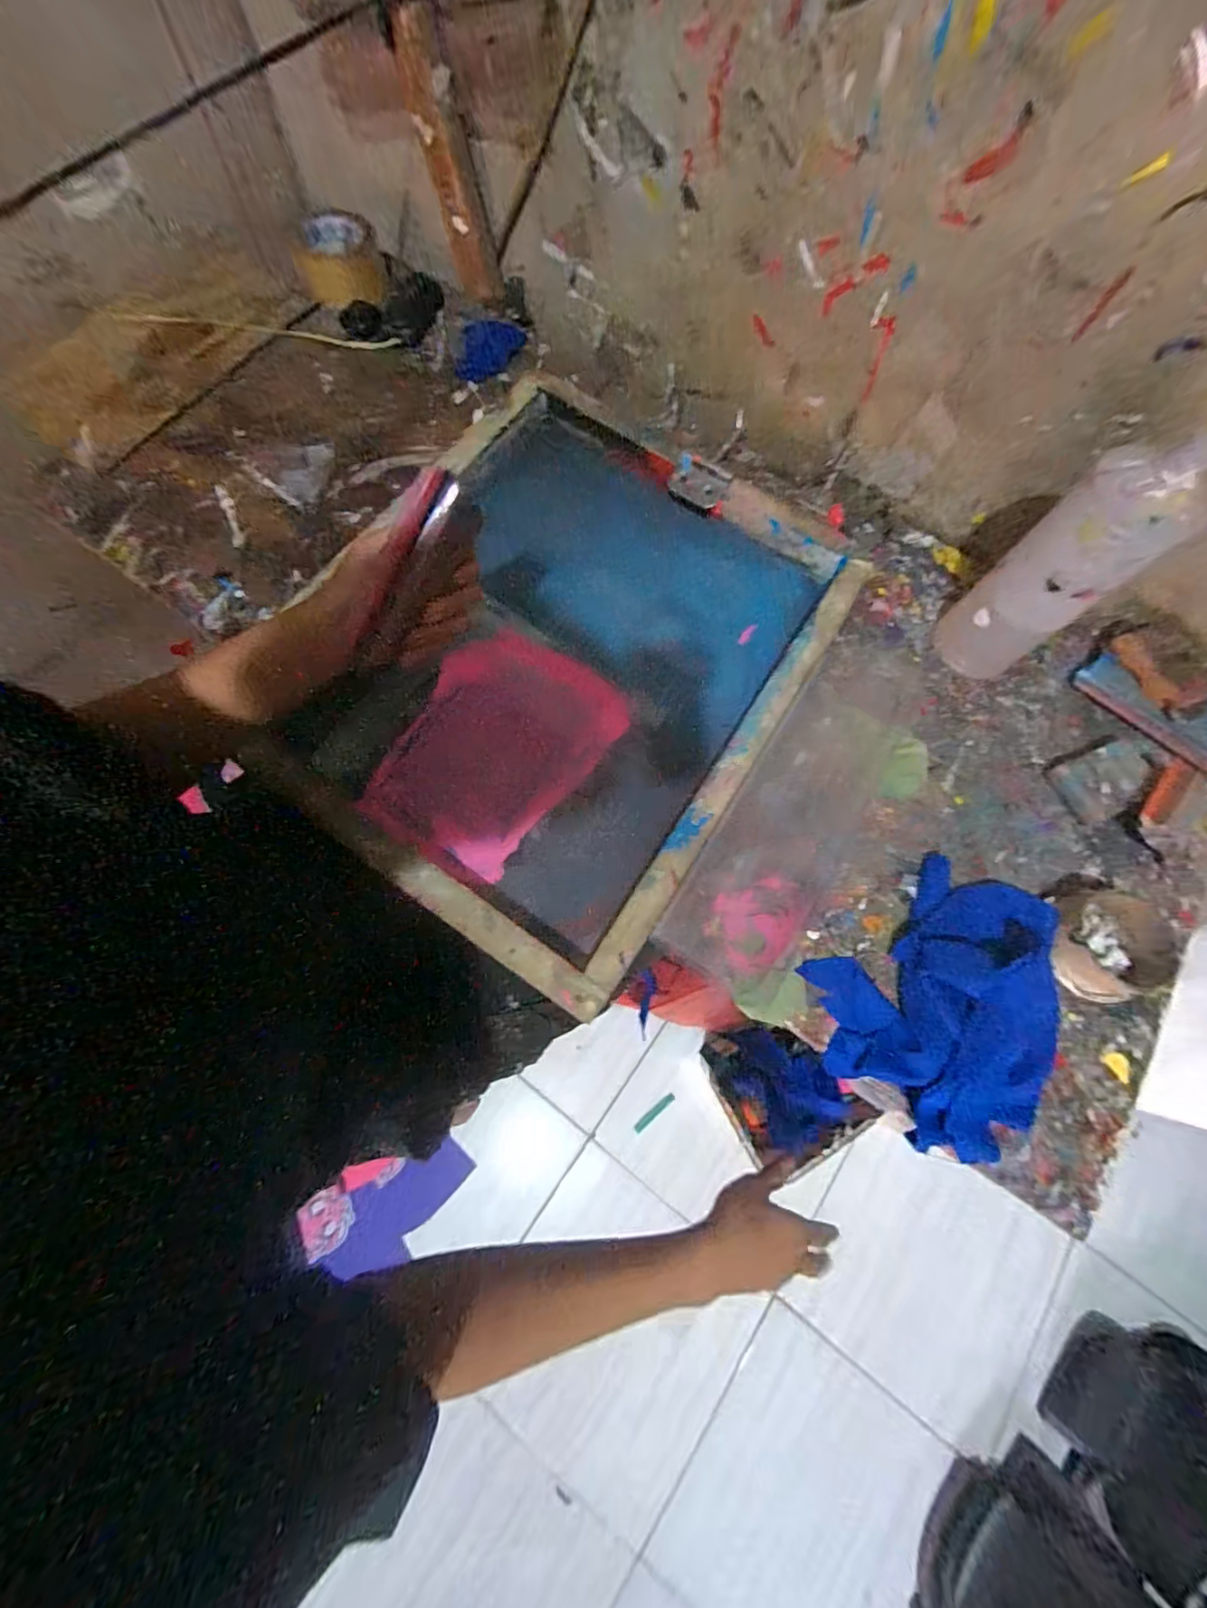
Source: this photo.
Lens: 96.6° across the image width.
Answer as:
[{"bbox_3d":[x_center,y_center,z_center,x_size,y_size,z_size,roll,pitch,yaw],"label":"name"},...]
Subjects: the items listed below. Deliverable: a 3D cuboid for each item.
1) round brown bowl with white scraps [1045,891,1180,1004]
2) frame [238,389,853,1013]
[{"bbox_3d":[0.430,0.122,0.462,0.089,0.043,0.089,0,73,-1],"label":"round brown bowl with white scraps"},{"bbox_3d":[-0.046,-0.151,0.534,0.436,0.047,0.532,32,74,8],"label":"frame"}]

